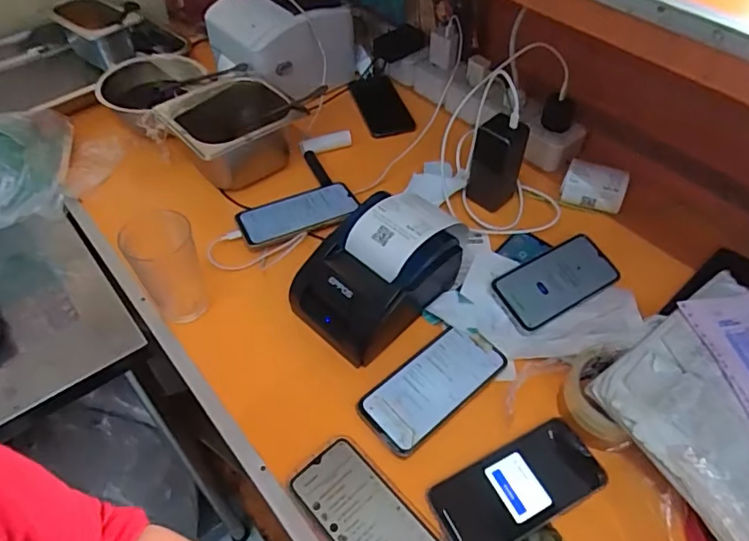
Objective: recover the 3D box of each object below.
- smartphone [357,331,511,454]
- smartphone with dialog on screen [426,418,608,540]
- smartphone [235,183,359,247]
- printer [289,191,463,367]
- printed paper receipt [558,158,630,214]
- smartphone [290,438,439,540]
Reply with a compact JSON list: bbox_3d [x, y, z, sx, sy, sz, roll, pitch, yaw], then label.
[{"bbox_3d":[0.068,0.126,0.592,0.170,0.008,0.079,-33,58,-26],"label":"smartphone"},{"bbox_3d":[0.142,0.215,0.523,0.173,0.009,0.079,-21,53,-17],"label":"smartphone with dialog on screen"},{"bbox_3d":[-0.107,-0.082,0.752,0.169,0.014,0.083,-18,52,-15],"label":"smartphone"},{"bbox_3d":[0.001,0.000,0.629,0.124,0.099,0.173,36,58,26],"label":"printer"},{"bbox_3d":[0.321,-0.126,0.765,0.083,0.046,0.055,21,52,16],"label":"printed paper receipt"},{"bbox_3d":[-0.004,0.238,0.497,0.074,0.008,0.162,-34,58,-26],"label":"smartphone"}]

